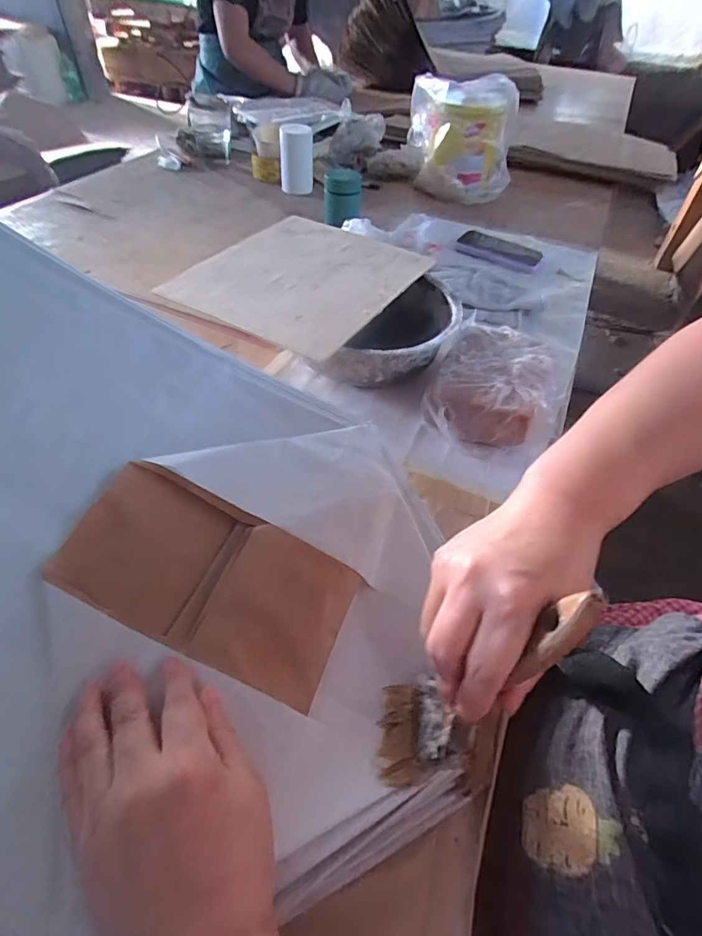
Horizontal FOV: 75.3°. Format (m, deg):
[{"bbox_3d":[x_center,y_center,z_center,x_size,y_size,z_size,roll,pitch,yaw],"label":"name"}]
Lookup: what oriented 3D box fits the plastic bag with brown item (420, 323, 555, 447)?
[{"bbox_3d":[0.160,-0.102,0.522,0.119,0.057,0.165,19,51,11],"label":"plastic bag with brown item"}]

